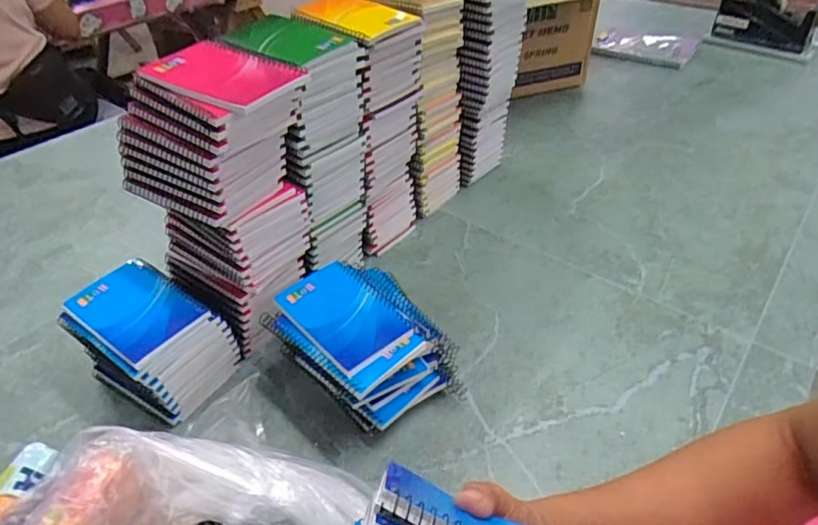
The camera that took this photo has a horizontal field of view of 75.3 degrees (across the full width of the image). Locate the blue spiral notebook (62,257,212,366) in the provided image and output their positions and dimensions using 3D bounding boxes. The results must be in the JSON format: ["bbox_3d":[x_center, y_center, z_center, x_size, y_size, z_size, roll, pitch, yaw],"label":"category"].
[{"bbox_3d":[-0.270,0.042,0.523,0.140,0.010,0.085,27,49,28],"label":"blue spiral notebook"}]

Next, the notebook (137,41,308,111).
[{"bbox_3d":[-0.163,-0.167,0.463,0.138,0.011,0.082,23,48,25],"label":"notebook"}]

